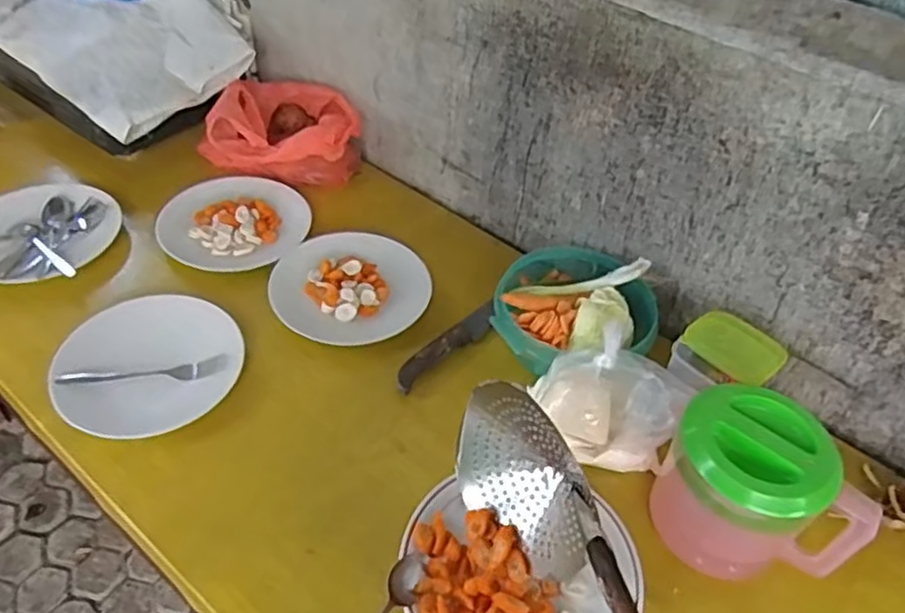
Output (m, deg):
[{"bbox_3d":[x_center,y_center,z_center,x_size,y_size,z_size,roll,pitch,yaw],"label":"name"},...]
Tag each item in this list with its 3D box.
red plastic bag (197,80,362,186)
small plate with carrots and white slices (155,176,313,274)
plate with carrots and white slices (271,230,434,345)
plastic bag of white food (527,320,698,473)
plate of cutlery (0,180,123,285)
[{"bbox_3d":[-0.264,-0.277,1.107,0.244,0.101,0.144,17,48,12],"label":"red plastic bag"},{"bbox_3d":[-0.309,-0.122,0.998,0.206,0.023,0.175,1,47,-2],"label":"small plate with carrots and white slices"},{"bbox_3d":[-0.138,-0.026,0.915,0.199,0.029,0.180,23,50,18],"label":"plate with carrots and white slices"},{"bbox_3d":[0.164,0.100,0.750,0.154,0.099,0.106,21,49,16],"label":"plastic bag of white food"},{"bbox_3d":[-0.580,-0.108,0.959,0.211,0.024,0.205,2,47,-2],"label":"plate of cutlery"}]

